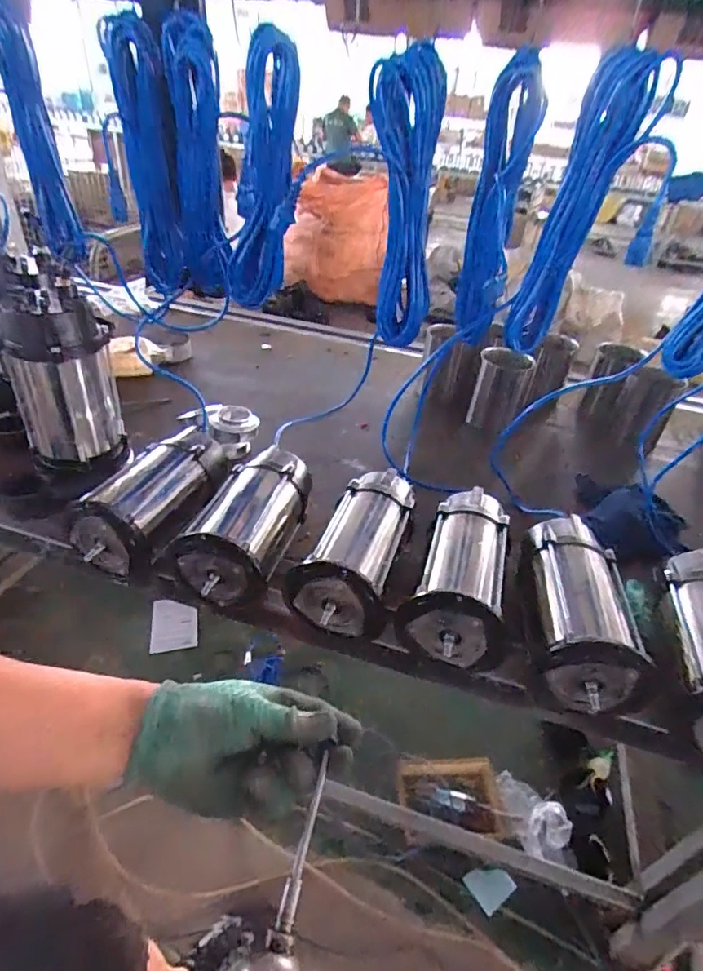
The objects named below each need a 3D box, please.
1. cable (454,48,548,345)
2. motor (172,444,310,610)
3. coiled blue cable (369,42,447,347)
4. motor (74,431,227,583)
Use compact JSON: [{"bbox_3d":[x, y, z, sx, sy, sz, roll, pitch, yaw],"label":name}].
[{"bbox_3d":[0.199,-0.373,0.711,0.069,0.339,0.060,9,37,4],"label":"cable"},{"bbox_3d":[-0.150,0.048,0.790,0.128,0.109,0.287,12,37,9],"label":"motor"},{"bbox_3d":[0.072,-0.380,0.728,0.110,0.361,0.081,6,37,0],"label":"coiled blue cable"},{"bbox_3d":[-0.311,0.017,0.811,0.132,0.108,0.261,15,38,12],"label":"motor"}]

